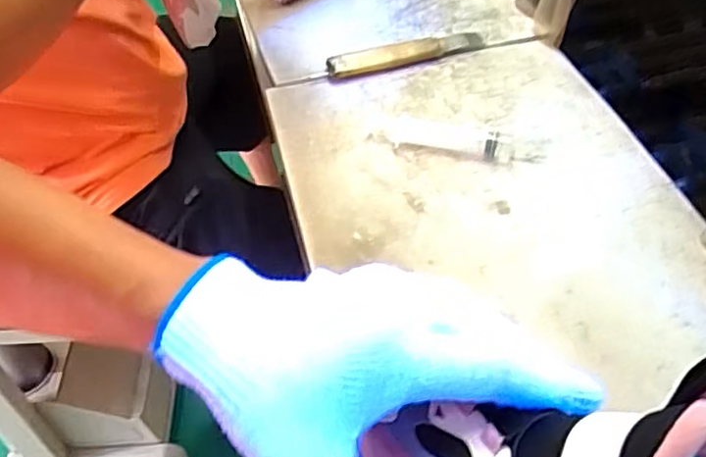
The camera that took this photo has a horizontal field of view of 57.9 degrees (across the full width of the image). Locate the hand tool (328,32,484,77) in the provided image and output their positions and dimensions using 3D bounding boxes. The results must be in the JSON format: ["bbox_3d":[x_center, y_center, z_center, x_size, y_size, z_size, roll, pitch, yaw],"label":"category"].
[{"bbox_3d":[0.053,-0.173,0.630,0.158,0.019,0.026,-14,49,-9],"label":"hand tool"}]

